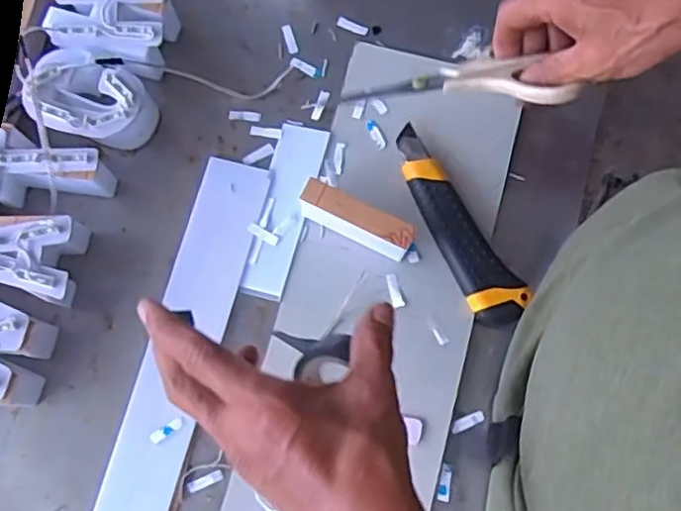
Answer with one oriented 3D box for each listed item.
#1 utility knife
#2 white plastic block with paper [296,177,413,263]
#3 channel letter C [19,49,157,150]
[{"bbox_3d":[0.081,-0.022,0.499,0.037,0.022,0.160,-31,79,-6],"label":"utility knife"},{"bbox_3d":[0.012,-0.025,0.486,0.082,0.048,0.018,26,79,6],"label":"white plastic block with paper"},{"bbox_3d":[-0.186,-0.113,0.514,0.088,0.051,0.068,15,78,4],"label":"channel letter C"}]

